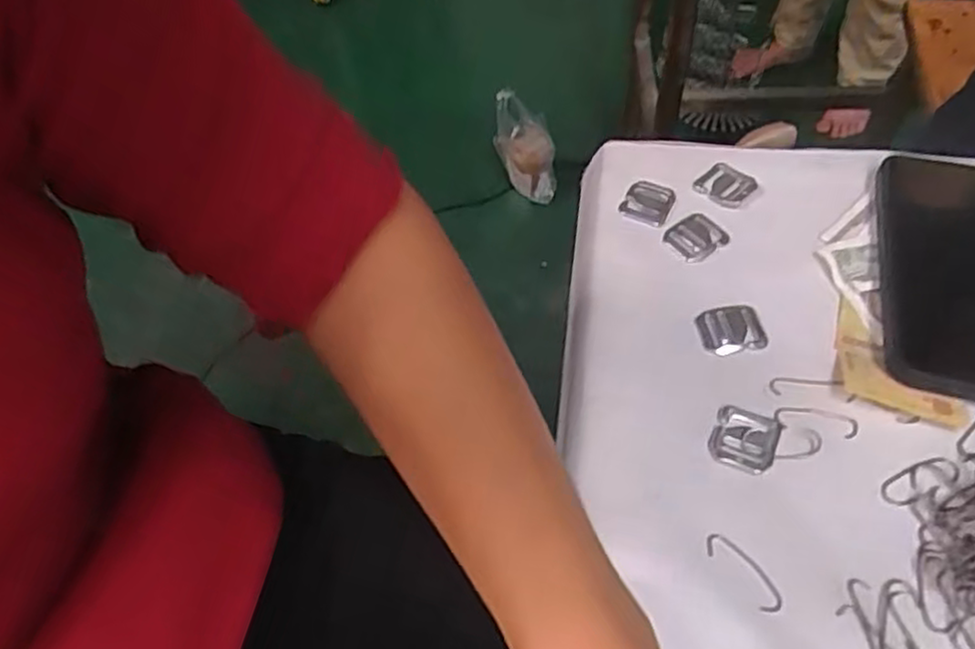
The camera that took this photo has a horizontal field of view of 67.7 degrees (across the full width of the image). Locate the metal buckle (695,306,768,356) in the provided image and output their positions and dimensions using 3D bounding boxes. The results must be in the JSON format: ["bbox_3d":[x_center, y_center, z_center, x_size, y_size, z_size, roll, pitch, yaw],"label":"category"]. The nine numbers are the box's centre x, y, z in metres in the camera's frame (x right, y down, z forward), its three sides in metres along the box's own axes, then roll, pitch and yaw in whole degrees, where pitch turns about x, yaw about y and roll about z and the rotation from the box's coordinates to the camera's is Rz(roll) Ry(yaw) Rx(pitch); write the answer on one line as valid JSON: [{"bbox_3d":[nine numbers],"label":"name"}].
[{"bbox_3d":[0.136,0.003,0.403,0.034,0.004,0.029,-9,54,-4],"label":"metal buckle"}]

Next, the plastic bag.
[{"bbox_3d":[0.076,-0.366,1.495,0.100,0.250,0.074,-34,31,-20],"label":"plastic bag"}]

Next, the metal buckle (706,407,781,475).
[{"bbox_3d":[0.129,0.058,0.366,0.030,0.004,0.034,18,57,16],"label":"metal buckle"}]

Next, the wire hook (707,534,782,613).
[{"bbox_3d":[0.116,0.111,0.328,0.013,0.004,0.041,-31,58,-18],"label":"wire hook"}]

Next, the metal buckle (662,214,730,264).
[{"bbox_3d":[0.128,-0.053,0.444,0.034,0.005,0.028,-34,59,-20],"label":"metal buckle"}]

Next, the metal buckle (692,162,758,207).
[{"bbox_3d":[0.154,-0.090,0.468,0.032,0.004,0.029,38,64,26],"label":"metal buckle"}]

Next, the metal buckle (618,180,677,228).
[{"bbox_3d":[0.102,-0.078,0.461,0.030,0.004,0.033,18,57,15],"label":"metal buckle"}]

